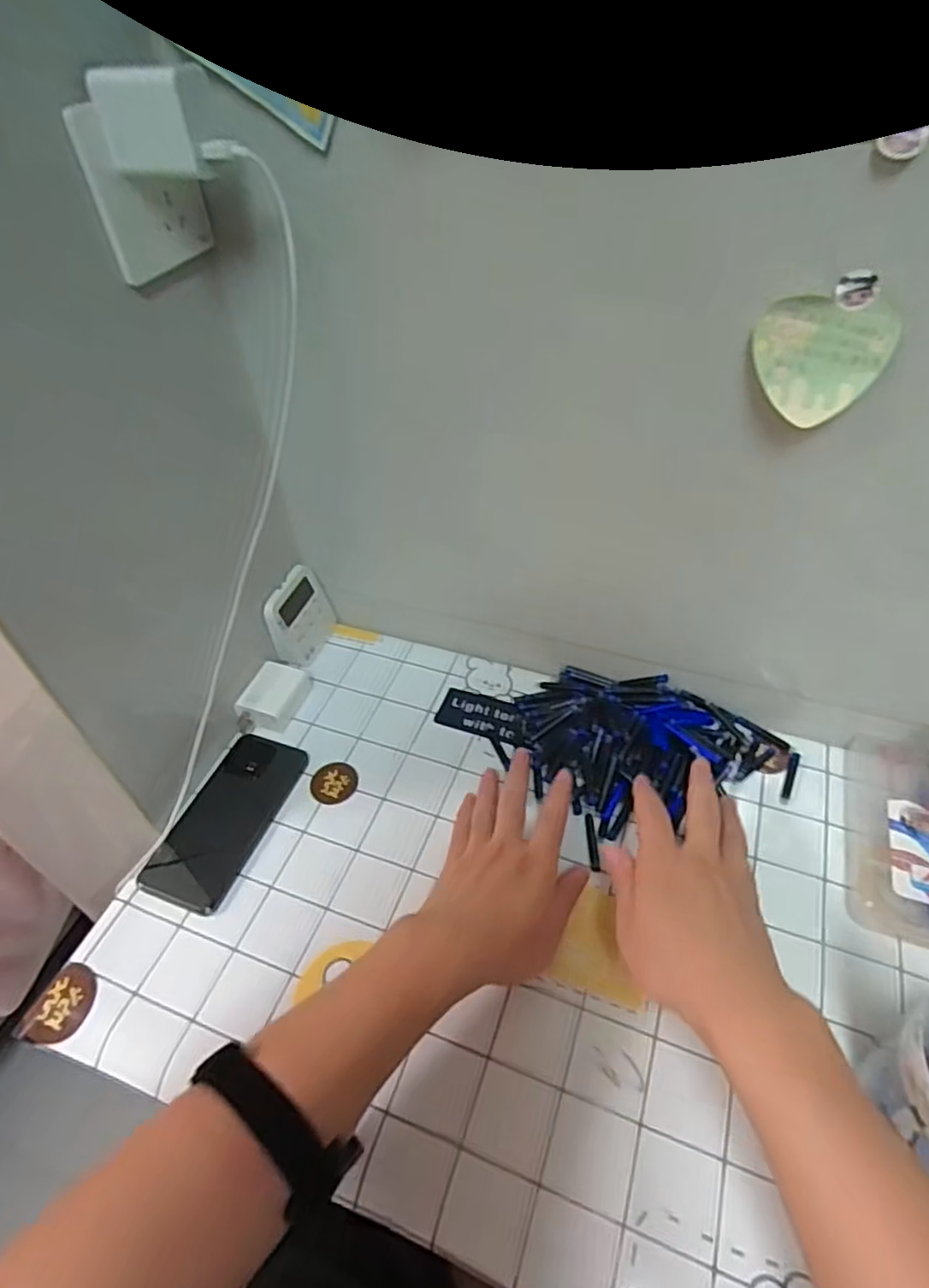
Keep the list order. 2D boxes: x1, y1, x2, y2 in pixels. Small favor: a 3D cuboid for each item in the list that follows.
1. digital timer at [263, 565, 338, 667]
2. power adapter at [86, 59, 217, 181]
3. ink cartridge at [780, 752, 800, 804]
[{"bbox_3d":[-0.162,-0.026,0.652,0.015,0.080,0.075,3,46,30],"label":"digital timer"},{"bbox_3d":[-0.164,-0.276,0.357,0.063,0.046,0.020,11,45,18],"label":"power adapter"},{"bbox_3d":[0.267,0.109,0.551,0.010,0.004,0.050,22,52,22],"label":"ink cartridge"}]

